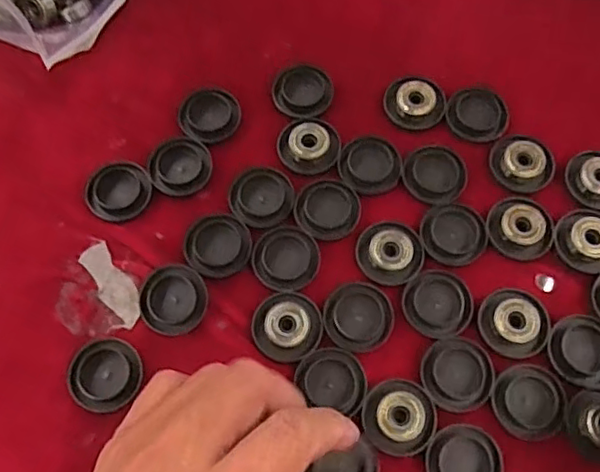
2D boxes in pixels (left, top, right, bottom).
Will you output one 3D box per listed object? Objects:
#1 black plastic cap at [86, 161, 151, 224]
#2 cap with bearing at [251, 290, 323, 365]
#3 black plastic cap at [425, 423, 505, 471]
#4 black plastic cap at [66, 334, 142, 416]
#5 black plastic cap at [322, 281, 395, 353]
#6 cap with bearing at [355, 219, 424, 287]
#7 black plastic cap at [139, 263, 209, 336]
[{"bbox_3d":[-0.094,-0.023,0.321,0.033,0.011,0.028,-26,71,-9],"label":"black plastic cap"},{"bbox_3d":[-0.006,0.042,0.294,0.032,0.005,0.033,0,69,1],"label":"cap with bearing"},{"bbox_3d":[0.072,0.099,0.271,0.032,0.004,0.033,0,69,1],"label":"black plastic cap"},{"bbox_3d":[-0.091,0.065,0.289,0.032,0.007,0.033,0,69,1],"label":"black plastic cap"},{"bbox_3d":[0.028,0.038,0.296,0.033,0.004,0.033,0,69,1],"label":"black plastic cap"},{"bbox_3d":[0.045,0.008,0.306,0.033,0.005,0.031,0,69,1],"label":"cap with bearing"},{"bbox_3d":[-0.061,0.030,0.299,0.031,0.012,0.032,0,69,1],"label":"black plastic cap"}]

